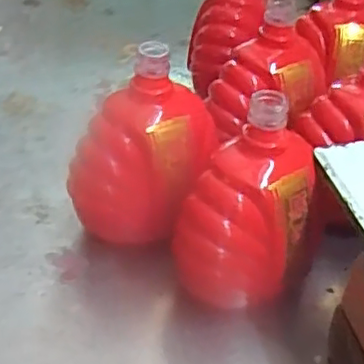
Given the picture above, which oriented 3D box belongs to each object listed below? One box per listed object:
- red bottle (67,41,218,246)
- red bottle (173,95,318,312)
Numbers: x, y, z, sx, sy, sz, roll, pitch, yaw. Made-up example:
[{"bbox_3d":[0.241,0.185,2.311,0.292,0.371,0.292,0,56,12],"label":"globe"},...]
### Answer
[{"bbox_3d":[-0.029,-0.027,0.527,0.111,0.160,0.085,9,38,5],"label":"red bottle"},{"bbox_3d":[0.053,0.012,0.487,0.093,0.161,0.113,15,39,13],"label":"red bottle"}]

